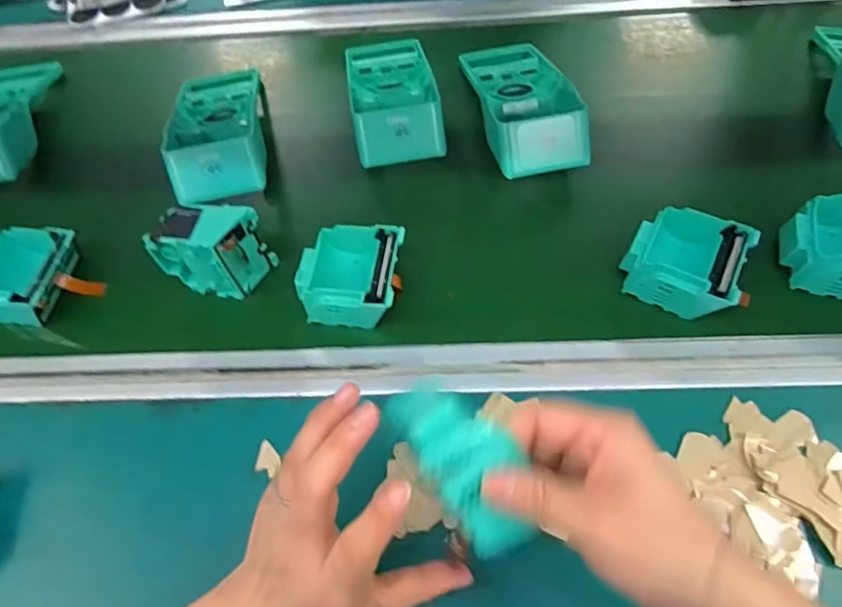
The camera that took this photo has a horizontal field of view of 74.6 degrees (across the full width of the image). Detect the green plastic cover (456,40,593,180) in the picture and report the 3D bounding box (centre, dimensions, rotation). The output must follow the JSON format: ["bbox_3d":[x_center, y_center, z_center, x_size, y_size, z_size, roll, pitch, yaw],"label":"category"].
[{"bbox_3d":[0.093,-0.197,0.519,0.090,0.048,0.193,-9,61,-1],"label":"green plastic cover"}]

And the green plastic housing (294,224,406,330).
[{"bbox_3d":[-0.055,-0.021,0.438,0.077,0.040,0.077,4,62,6],"label":"green plastic housing"}]

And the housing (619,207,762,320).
[{"bbox_3d":[0.204,-0.030,0.430,0.081,0.045,0.075,22,66,15],"label":"housing"}]

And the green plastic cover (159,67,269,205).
[{"bbox_3d":[-0.192,-0.168,0.524,0.086,0.062,0.177,-13,62,-3],"label":"green plastic cover"}]

